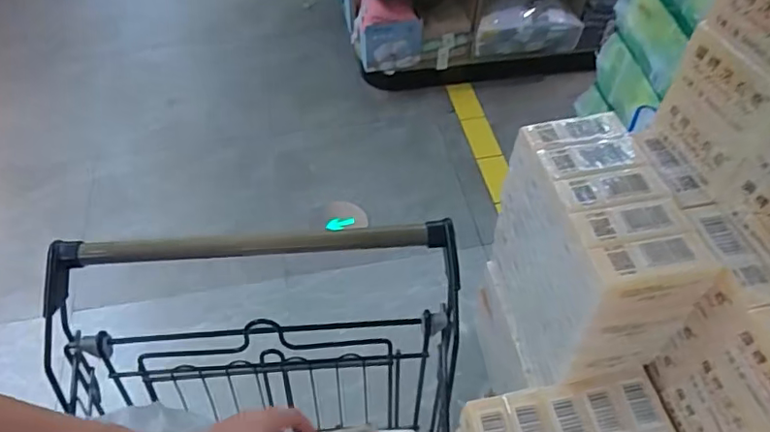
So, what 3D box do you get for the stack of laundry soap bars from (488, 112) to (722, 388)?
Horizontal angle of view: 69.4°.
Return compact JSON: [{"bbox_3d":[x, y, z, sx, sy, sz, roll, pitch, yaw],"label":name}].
[{"bbox_3d":[0.177,0.044,0.509,0.094,0.204,0.174,-11,52,-8],"label":"stack of laundry soap bars"}]

